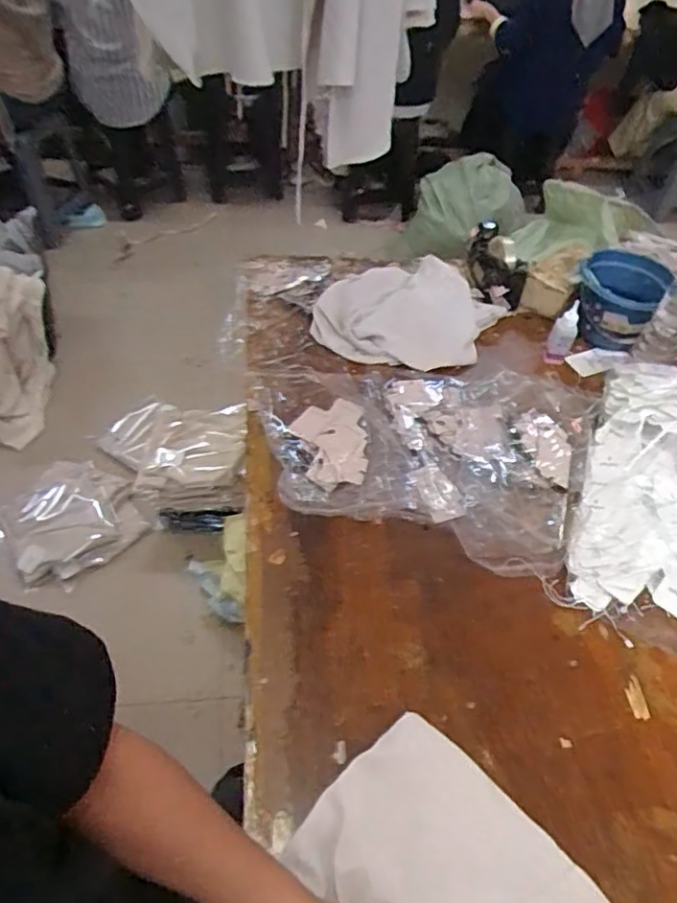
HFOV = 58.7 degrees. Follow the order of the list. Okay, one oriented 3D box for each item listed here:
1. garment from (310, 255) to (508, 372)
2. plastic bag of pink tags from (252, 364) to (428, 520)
[{"bbox_3d":[0.142,-0.289,1.198,0.331,0.053,0.340,21,51,12],"label":"garment"},{"bbox_3d":[-0.007,-0.024,0.966,0.224,0.042,0.342,-9,51,-13],"label":"plastic bag of pink tags"}]

